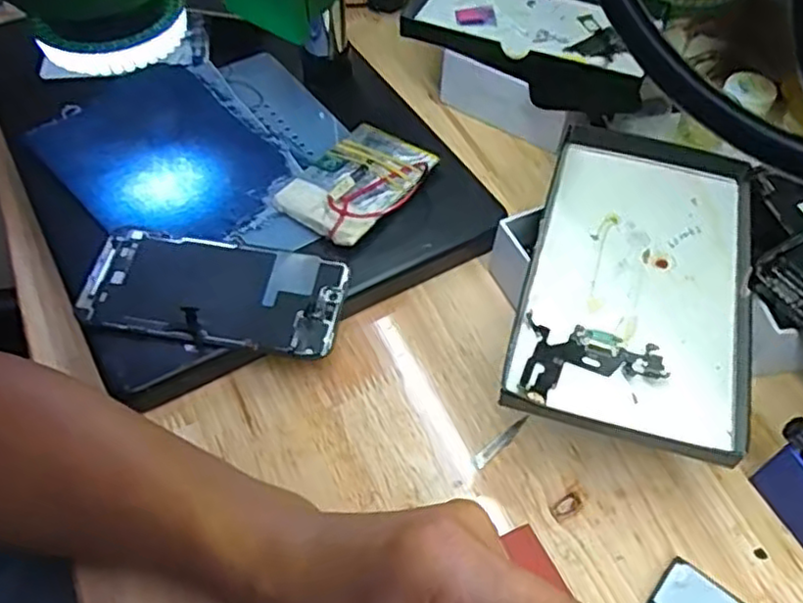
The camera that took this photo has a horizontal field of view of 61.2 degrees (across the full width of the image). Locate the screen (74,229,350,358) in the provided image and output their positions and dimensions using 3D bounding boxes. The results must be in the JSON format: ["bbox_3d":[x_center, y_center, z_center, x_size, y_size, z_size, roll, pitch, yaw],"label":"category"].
[{"bbox_3d":[-0.102,-0.006,0.379,0.137,0.007,0.065,9,58,0],"label":"screen"}]

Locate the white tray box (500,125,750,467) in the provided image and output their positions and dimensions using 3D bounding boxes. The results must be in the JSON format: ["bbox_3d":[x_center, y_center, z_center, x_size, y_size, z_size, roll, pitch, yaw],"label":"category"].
[{"bbox_3d":[0.127,-0.016,0.364,0.108,0.016,0.202,15,55,9],"label":"white tray box"}]

